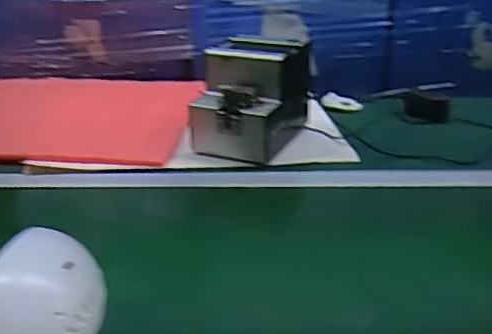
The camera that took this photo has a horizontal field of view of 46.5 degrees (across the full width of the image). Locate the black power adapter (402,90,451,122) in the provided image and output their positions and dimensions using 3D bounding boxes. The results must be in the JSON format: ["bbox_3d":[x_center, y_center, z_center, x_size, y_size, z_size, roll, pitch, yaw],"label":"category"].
[{"bbox_3d":[0.322,-0.108,1.017,0.081,0.044,0.032,12,28,22],"label":"black power adapter"}]

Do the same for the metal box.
[{"bbox_3d":[0.009,-0.112,0.889,0.129,0.146,0.182,11,27,19],"label":"metal box"}]

